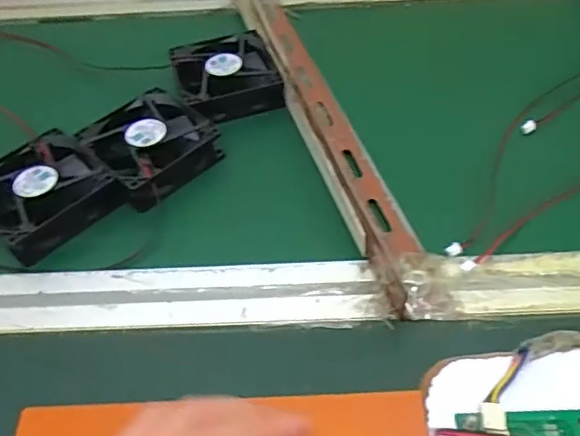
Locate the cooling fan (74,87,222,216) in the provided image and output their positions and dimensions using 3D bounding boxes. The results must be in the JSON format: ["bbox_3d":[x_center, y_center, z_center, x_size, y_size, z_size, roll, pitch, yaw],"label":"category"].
[{"bbox_3d":[-0.101,-0.055,0.430,0.080,0.024,0.086,-37,56,-23],"label":"cooling fan"}]

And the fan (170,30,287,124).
[{"bbox_3d":[-0.052,-0.121,0.479,0.079,0.021,0.085,-15,50,-7],"label":"fan"}]

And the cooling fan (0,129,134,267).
[{"bbox_3d":[-0.171,-0.020,0.408,0.082,0.028,0.082,-36,56,-23],"label":"cooling fan"}]

